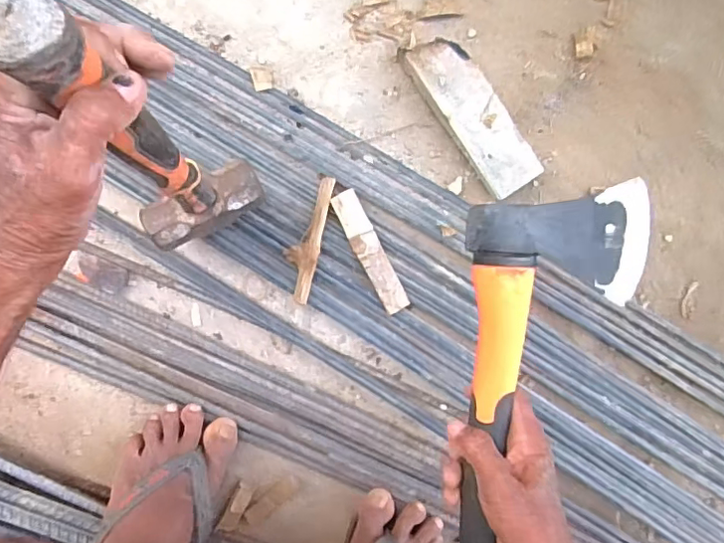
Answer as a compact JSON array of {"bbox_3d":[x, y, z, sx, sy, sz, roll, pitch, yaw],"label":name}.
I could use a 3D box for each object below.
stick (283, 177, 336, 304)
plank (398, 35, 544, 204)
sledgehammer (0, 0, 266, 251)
[{"bbox_3d":[-0.055,-0.035,0.563,0.032,0.034,0.131,15,87,-3],"label":"stick"},{"bbox_3d":[0.114,-0.161,0.581,0.059,0.044,0.176,-35,92,-5],"label":"plank"},{"bbox_3d":[-0.145,-0.079,0.387,0.104,0.322,0.036,-29,83,-5],"label":"sledgehammer"}]

